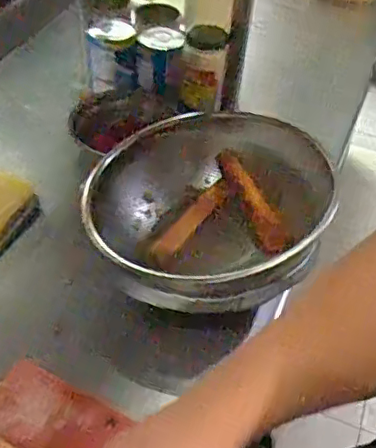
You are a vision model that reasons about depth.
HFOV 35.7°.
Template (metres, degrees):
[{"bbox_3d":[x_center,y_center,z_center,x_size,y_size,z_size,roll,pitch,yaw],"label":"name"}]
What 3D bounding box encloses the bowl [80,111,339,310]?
[{"bbox_3d":[0.003,-0.002,0.666,0.232,0.107,0.248,1,46,-2],"label":"bowl"}]

